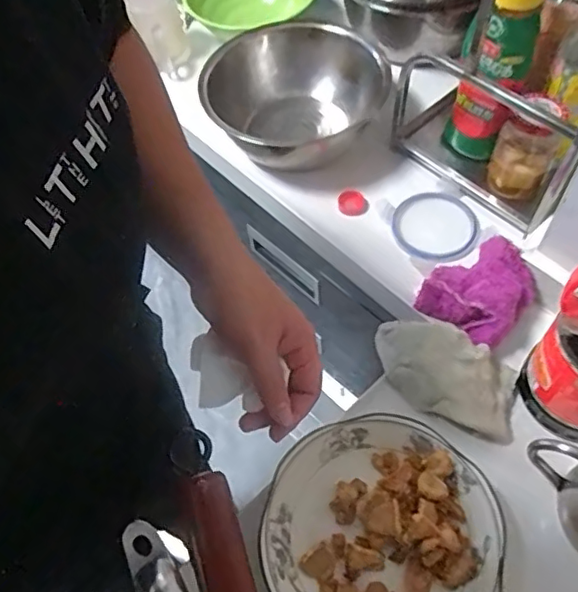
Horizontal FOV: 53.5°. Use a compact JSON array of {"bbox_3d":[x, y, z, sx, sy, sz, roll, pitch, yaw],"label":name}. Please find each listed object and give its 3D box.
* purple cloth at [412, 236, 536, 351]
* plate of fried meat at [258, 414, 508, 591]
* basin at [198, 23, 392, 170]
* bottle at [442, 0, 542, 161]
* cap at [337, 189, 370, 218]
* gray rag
[{"bbox_3d":[0.200,-0.010,0.608,0.103,0.050,0.104,33,66,22],"label":"purple cloth"},{"bbox_3d":[0.078,0.204,0.494,0.192,0.036,0.195,-2,58,3],"label":"plate of fried meat"},{"bbox_3d":[0.009,-0.263,0.757,0.175,0.098,0.233,33,66,22],"label":"basin"},{"bbox_3d":[0.227,-0.249,0.650,0.071,0.222,0.072,14,61,13],"label":"bottle"},{"bbox_3d":[0.081,-0.116,0.721,0.038,0.012,0.038,-2,58,3],"label":"cap"},{"bbox_3d":[0.152,0.077,0.560,0.145,0.049,0.081,19,62,15],"label":"gray rag"}]

